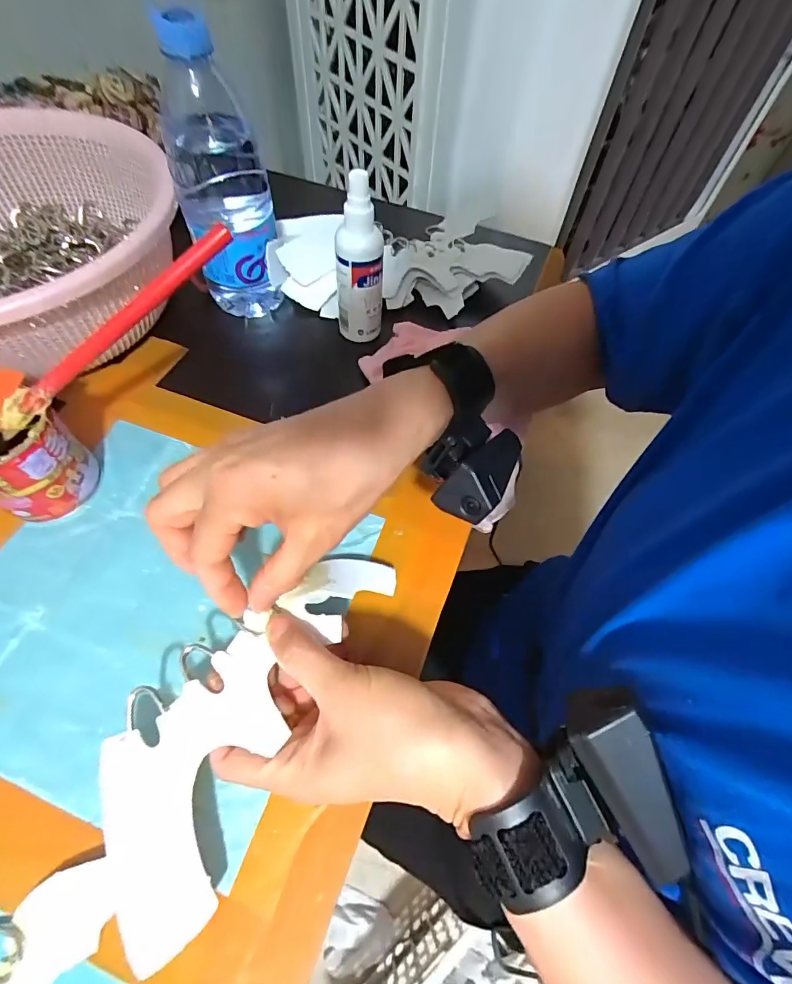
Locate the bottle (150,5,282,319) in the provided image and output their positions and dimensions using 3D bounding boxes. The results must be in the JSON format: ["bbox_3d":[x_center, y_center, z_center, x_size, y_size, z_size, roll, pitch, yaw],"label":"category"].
[{"bbox_3d":[-0.138,-0.237,0.368,0.071,0.180,0.063,-16,62,-12],"label":"bottle"}]

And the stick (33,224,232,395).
[{"bbox_3d":[-0.155,-0.107,0.269,0.145,0.011,0.009,-38,66,3],"label":"stick"}]

